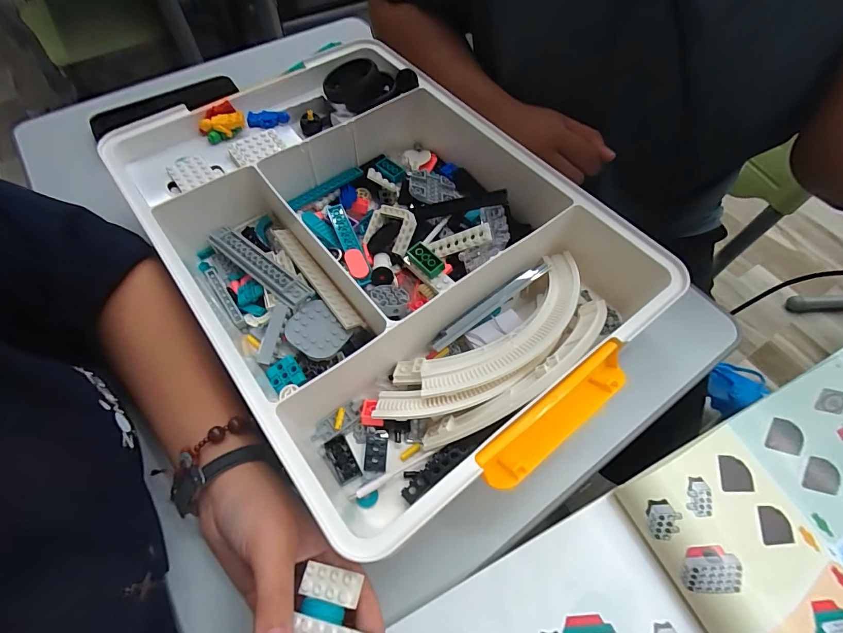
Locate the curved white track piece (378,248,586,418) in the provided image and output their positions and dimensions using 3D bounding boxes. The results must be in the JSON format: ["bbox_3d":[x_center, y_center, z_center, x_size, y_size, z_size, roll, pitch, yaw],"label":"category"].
[{"bbox_3d":[0.061,0.021,0.320,0.207,0.025,0.074,-36,37,-18],"label":"curved white track piece"}]

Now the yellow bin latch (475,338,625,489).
[{"bbox_3d":[0.088,0.061,0.263,0.123,0.020,0.026,-34,66,-19],"label":"yellow bin latch"}]

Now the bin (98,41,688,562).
[{"bbox_3d":[-0.040,-0.077,0.358,0.298,0.077,0.430,-35,66,-19],"label":"bin"}]

